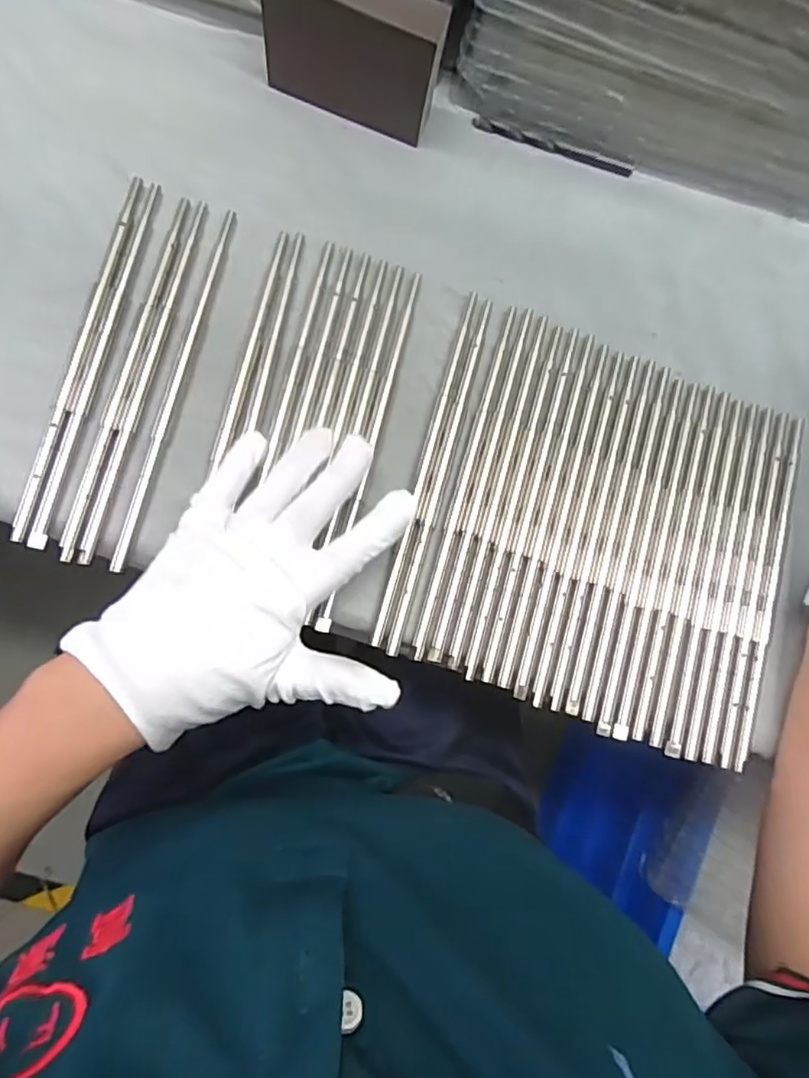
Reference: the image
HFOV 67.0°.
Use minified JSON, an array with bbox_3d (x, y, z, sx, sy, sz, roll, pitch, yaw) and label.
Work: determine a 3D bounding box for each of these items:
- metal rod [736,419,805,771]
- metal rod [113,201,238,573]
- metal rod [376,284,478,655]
[{"bbox_3d":[0.216,0.027,0.355,0.010,0.004,0.209,18,81,-5],"label":"metal rod"},{"bbox_3d":[-0.124,-0.086,0.331,0.009,0.007,0.211,14,82,-5],"label":"metal rod"},{"bbox_3d":[0.014,-0.044,0.343,0.006,0.008,0.210,16,82,-5],"label":"metal rod"}]

